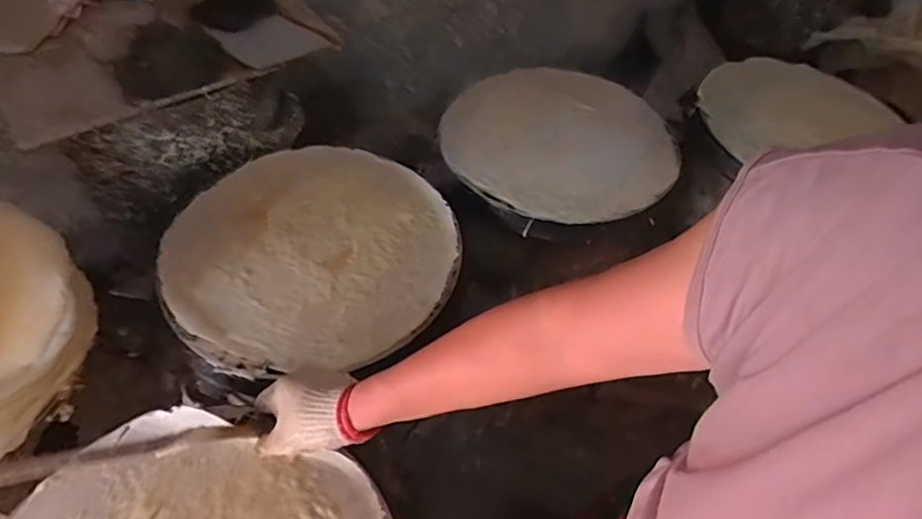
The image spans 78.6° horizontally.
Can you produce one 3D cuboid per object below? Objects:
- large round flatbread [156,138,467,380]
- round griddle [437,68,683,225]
[{"bbox_3d":[-0.195,-0.013,0.751,0.353,0.027,0.363,3,51,-3],"label":"large round flatbread"},{"bbox_3d":[0.167,-0.196,0.924,0.377,0.038,0.341,-28,59,-25],"label":"round griddle"}]

